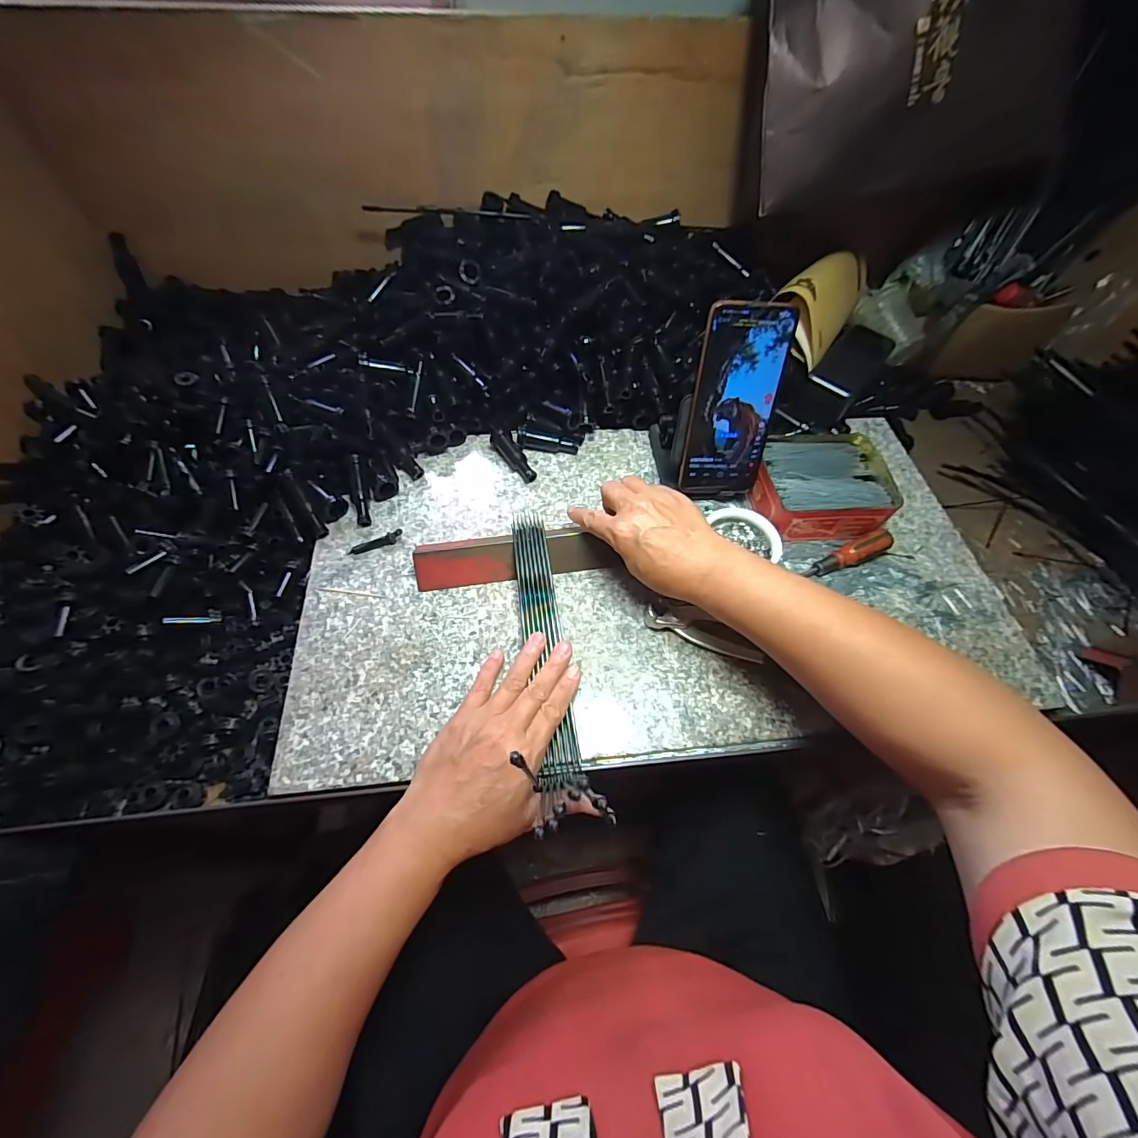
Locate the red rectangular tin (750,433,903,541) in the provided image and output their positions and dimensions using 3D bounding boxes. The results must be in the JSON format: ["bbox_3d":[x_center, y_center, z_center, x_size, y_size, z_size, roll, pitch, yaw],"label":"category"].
[{"bbox_3d":[0.248,-0.085,0.484,0.122,0.040,0.108,0,59,-2],"label":"red rectangular tin"}]

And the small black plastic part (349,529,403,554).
[{"bbox_3d":[-0.180,-0.025,0.450,0.049,0.007,0.012,-21,62,-14],"label":"small black plastic part"}]

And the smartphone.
[{"bbox_3d":[0.150,-0.147,0.439,0.074,0.166,0.005,-1,33,-6],"label":"smartphone"}]

